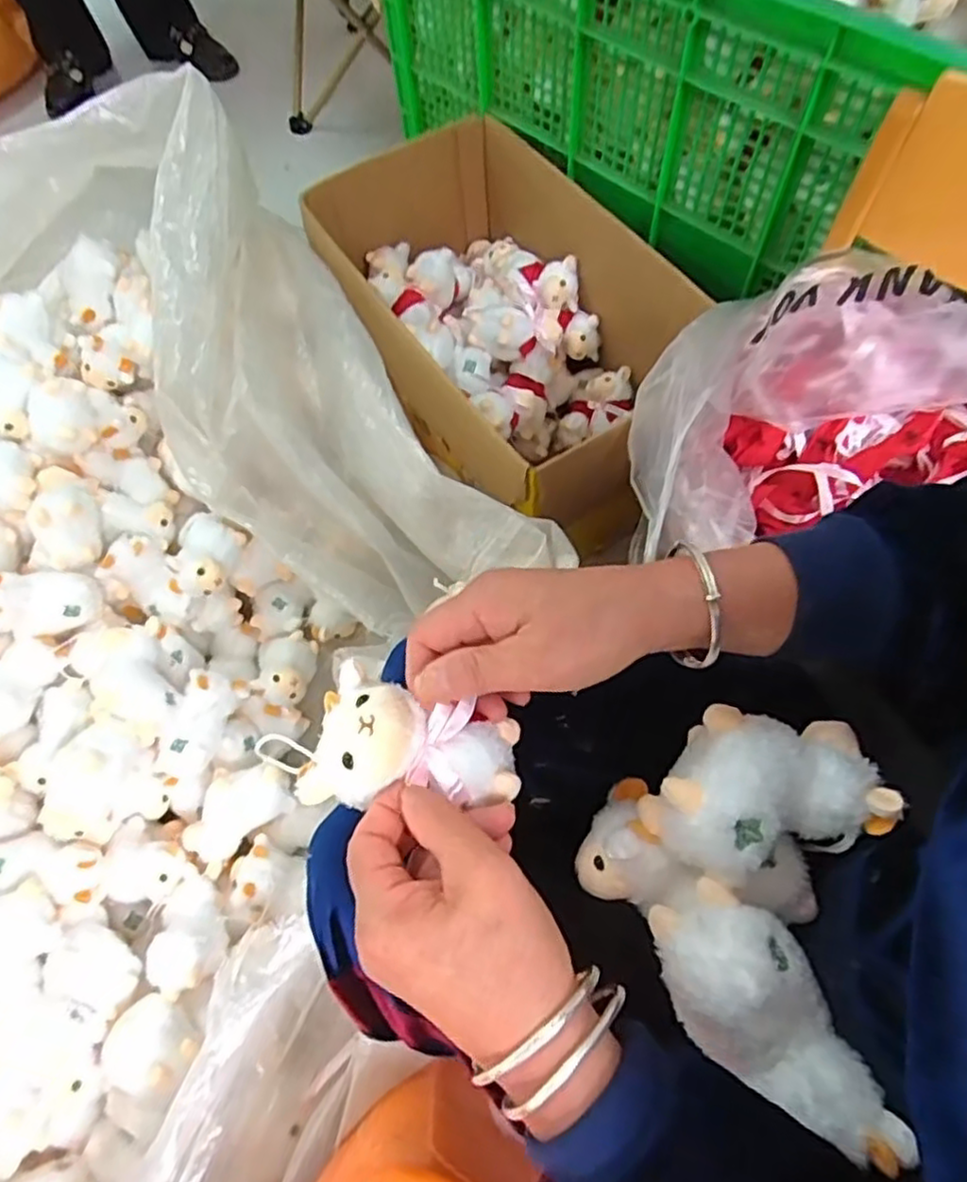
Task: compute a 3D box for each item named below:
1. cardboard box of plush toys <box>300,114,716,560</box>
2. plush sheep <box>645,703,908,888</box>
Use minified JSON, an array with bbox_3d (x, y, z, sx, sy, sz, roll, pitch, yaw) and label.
[{"bbox_3d":[0.022,-0.320,0.898,0.320,0.232,0.543,-34,68,-13],"label":"cardboard box of plush toys"},{"bbox_3d":[0.144,0.100,0.358,0.123,0.050,0.084,-13,65,-4],"label":"plush sheep"}]

